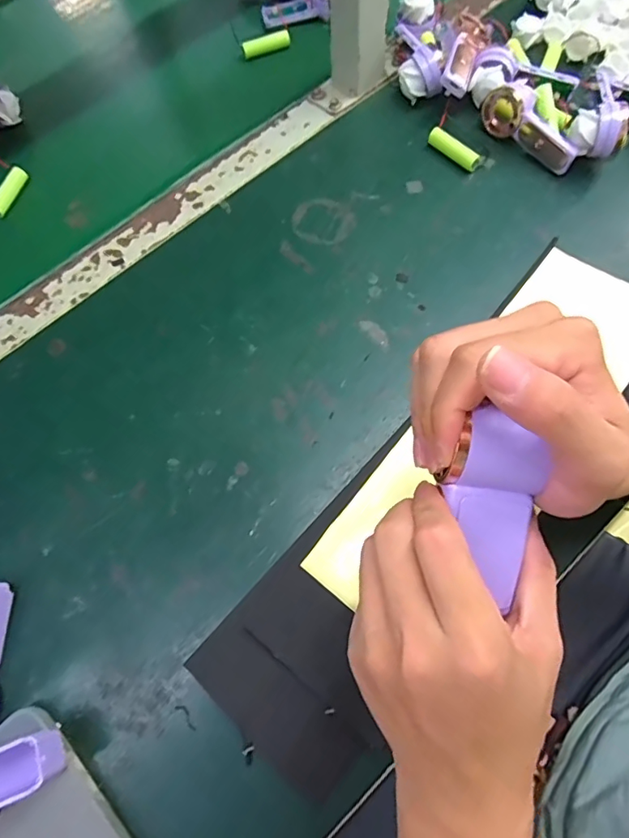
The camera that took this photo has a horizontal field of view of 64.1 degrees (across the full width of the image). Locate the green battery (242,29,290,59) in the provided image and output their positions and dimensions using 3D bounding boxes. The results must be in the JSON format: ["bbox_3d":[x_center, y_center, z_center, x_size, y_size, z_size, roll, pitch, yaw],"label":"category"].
[{"bbox_3d":[-0.051,-0.396,0.527,0.051,0.013,0.013,-17,70,-3],"label":"green battery"}]

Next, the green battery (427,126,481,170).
[{"bbox_3d":[0.125,-0.242,0.449,0.050,0.015,0.015,39,76,15],"label":"green battery"}]

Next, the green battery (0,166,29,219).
[{"bbox_3d":[-0.290,-0.215,0.473,0.014,0.012,0.053,21,72,10],"label":"green battery"}]

